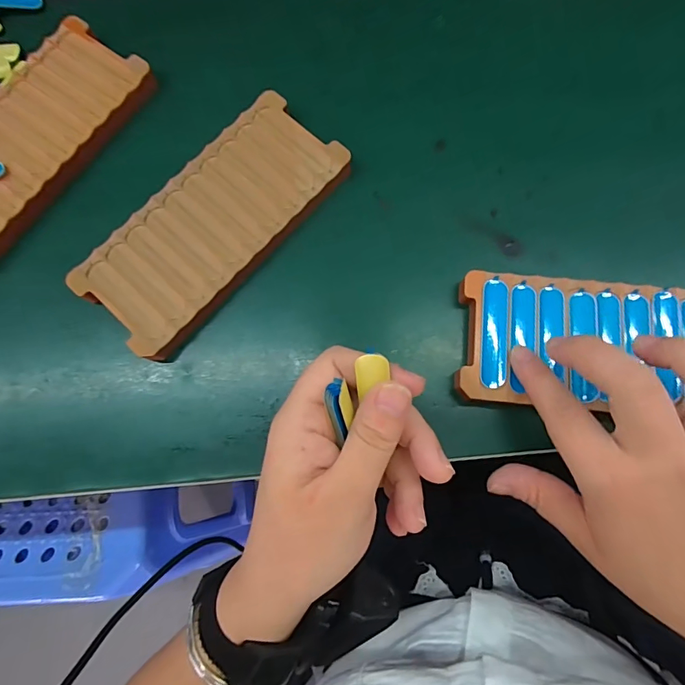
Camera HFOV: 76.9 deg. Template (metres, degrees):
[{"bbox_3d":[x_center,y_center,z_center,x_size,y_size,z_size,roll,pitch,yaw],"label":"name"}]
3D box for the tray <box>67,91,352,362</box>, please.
[{"bbox_3d":[-0.078,-0.074,0.268,0.078,0.012,0.169,43,82,9],"label":"tray"}]

